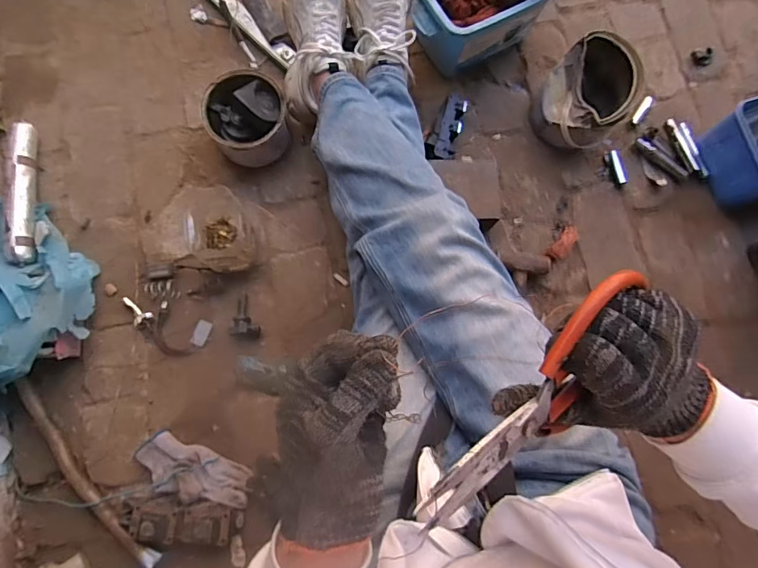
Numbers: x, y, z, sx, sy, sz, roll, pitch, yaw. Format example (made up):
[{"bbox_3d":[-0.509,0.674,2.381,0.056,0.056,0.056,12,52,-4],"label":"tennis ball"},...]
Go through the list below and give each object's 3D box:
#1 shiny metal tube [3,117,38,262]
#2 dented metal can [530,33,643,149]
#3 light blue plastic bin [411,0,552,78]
[{"bbox_3d":[-0.665,-0.170,0.840,0.053,0.043,0.276,-8,81,-3],"label":"shiny metal tube"},{"bbox_3d":[0.396,-0.355,0.834,0.163,0.143,0.176,0,81,-2],"label":"dented metal can"},{"bbox_3d":[0.173,-0.531,0.851,0.240,0.140,0.181,-28,83,-6],"label":"light blue plastic bin"}]

